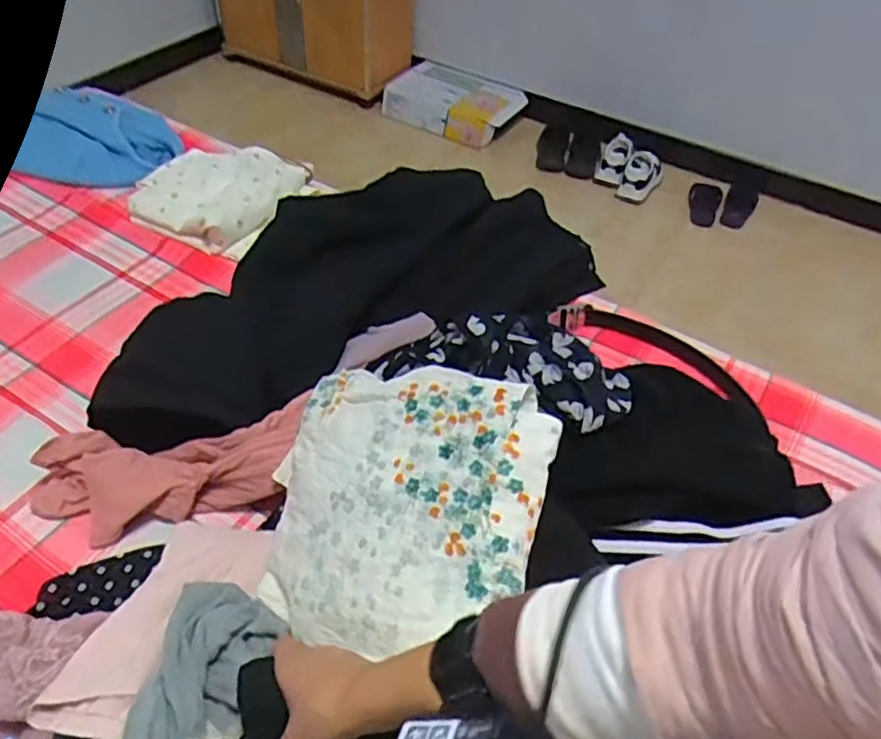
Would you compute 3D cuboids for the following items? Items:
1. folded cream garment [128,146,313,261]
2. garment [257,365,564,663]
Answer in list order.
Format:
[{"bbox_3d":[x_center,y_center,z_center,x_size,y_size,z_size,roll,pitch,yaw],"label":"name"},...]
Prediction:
[{"bbox_3d":[-0.399,-0.310,1.198,0.278,0.086,0.217,17,48,11],"label":"folded cream garment"},{"bbox_3d":[-0.037,0.109,0.585,0.245,0.054,0.245,10,67,22],"label":"garment"}]

